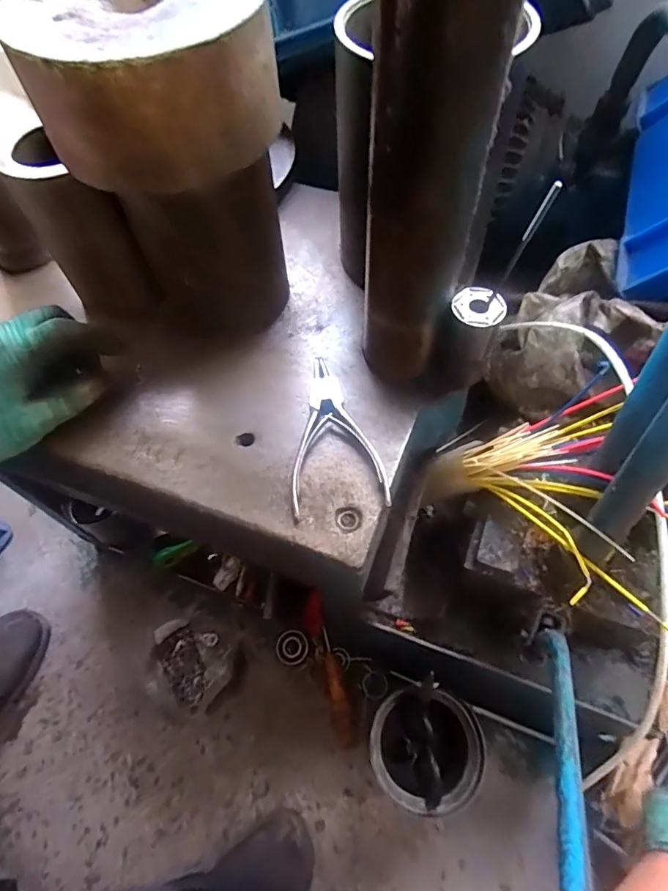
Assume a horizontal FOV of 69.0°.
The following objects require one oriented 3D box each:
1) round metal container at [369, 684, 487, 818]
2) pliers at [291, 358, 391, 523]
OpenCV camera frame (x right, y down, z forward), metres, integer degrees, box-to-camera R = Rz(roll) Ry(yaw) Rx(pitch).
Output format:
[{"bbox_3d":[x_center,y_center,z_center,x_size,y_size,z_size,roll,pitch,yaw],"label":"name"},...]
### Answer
[{"bbox_3d":[0.103,0.360,0.583,0.117,0.160,0.114,-1,60,2],"label":"round metal container"},{"bbox_3d":[0.001,-0.011,0.373,0.069,0.016,0.129,-4,60,0],"label":"pliers"}]

